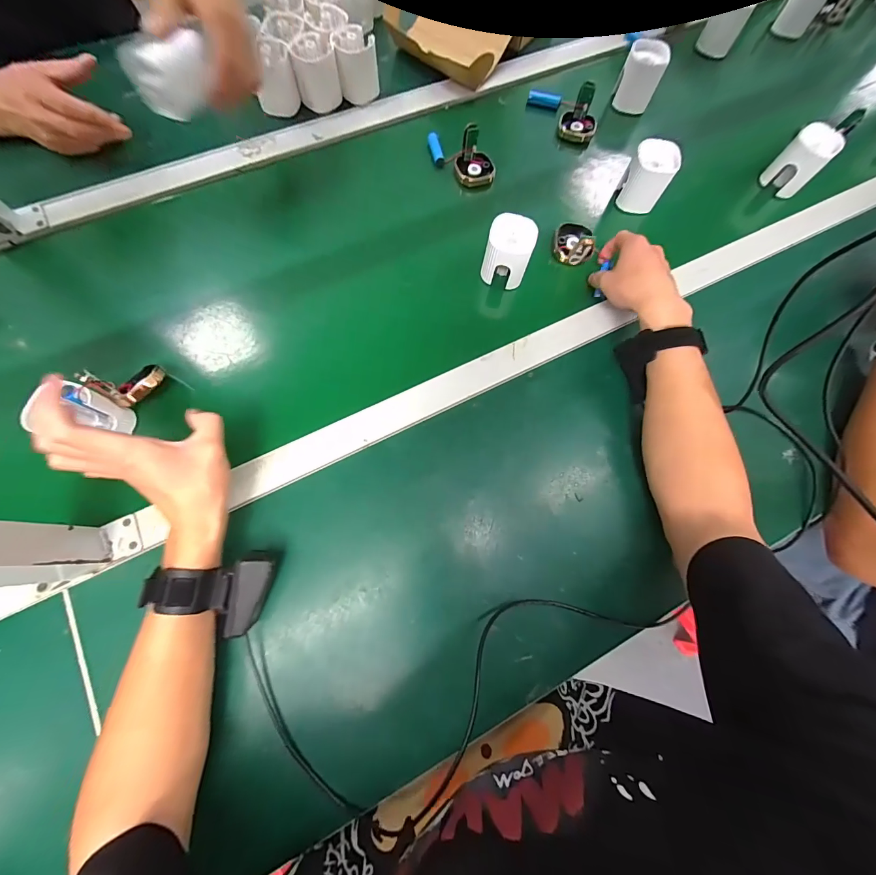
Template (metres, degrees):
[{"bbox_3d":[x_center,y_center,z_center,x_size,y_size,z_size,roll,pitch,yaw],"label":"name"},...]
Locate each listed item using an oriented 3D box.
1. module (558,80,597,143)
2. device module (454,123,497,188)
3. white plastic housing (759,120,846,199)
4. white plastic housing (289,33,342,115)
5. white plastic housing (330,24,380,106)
[{"bbox_3d":[0.217,-0.488,0.560,0.054,0.050,0.050,19,73,4],"label":"module"},{"bbox_3d":[0.053,-0.395,0.528,0.053,0.057,0.049,-10,73,-5],"label":"device module"},{"bbox_3d":[0.519,-0.397,0.532,0.059,0.069,0.046,42,76,11],"label":"white plastic housing"},{"bbox_3d":[-0.173,-0.523,0.534,0.060,0.057,0.060,14,72,3],"label":"white plastic housing"},{"bbox_3d":[-0.117,-0.544,0.541,0.057,0.054,0.056,-6,73,-4],"label":"white plastic housing"}]

